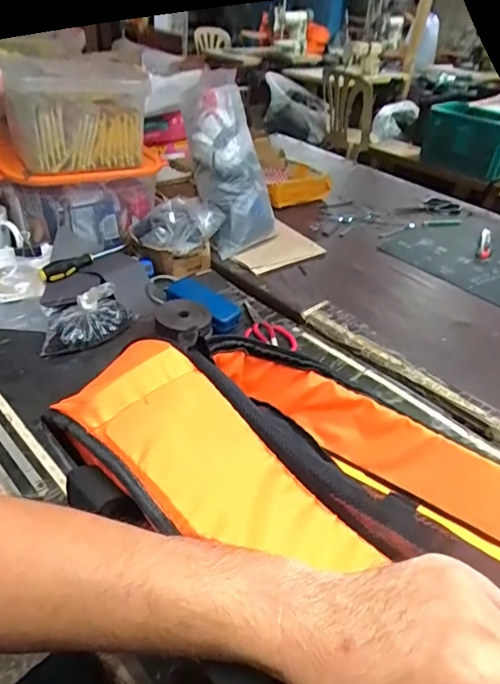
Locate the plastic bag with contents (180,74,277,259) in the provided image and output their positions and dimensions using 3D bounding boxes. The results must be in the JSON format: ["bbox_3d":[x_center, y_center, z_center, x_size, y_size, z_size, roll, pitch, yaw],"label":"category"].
[{"bbox_3d":[-0.056,-0.402,1.127,0.149,0.379,0.113,-23,16,-34],"label":"plastic bag with contents"}]

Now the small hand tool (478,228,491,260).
[{"bbox_3d":[0.629,-0.264,1.310,0.029,0.009,0.208,20,38,16],"label":"small hand tool"}]

